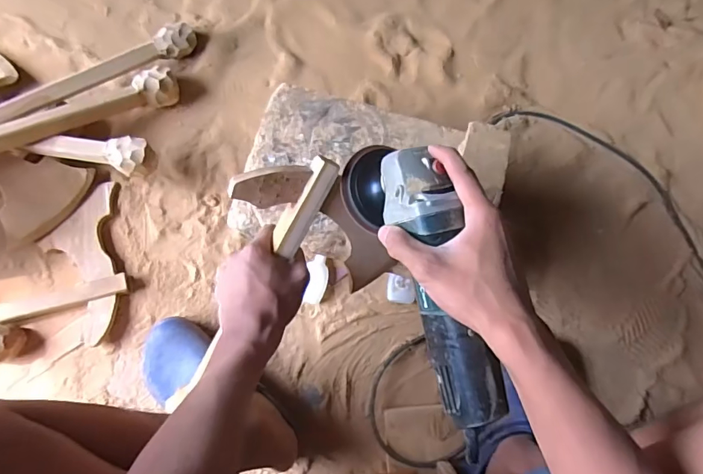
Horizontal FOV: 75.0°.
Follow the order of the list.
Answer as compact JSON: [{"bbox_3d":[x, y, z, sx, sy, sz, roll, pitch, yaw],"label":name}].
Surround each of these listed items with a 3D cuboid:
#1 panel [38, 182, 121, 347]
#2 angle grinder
[{"bbox_3d":[-0.408,0.040,0.692,0.097,0.017,0.239,-8,83,-6],"label":"panel"},{"bbox_3d":[0.064,0.036,0.409,0.075,0.085,0.284,-16,76,-7],"label":"angle grinder"}]

